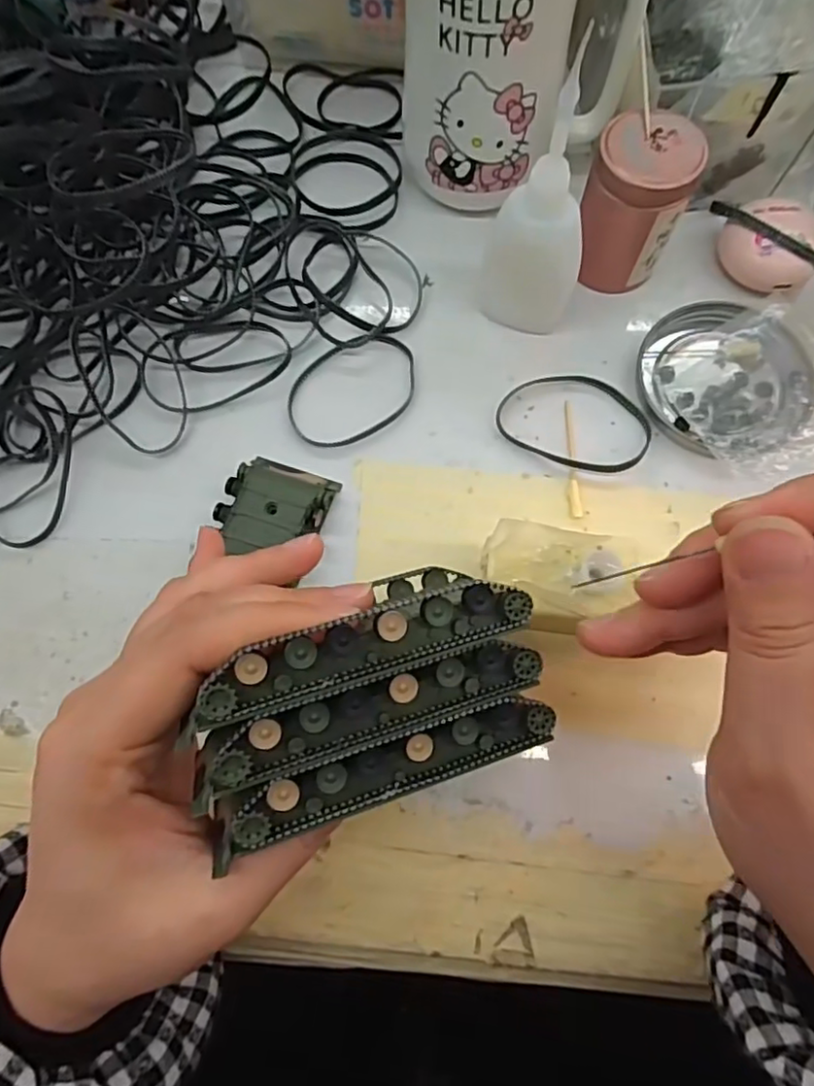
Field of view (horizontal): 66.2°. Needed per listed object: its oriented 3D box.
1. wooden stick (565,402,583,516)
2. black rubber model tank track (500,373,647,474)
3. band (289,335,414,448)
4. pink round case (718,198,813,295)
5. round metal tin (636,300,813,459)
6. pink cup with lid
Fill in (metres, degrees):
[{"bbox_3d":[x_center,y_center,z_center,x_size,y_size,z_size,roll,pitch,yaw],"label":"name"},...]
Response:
[{"bbox_3d":[0.075,-0.040,0.286,0.005,0.004,0.059,-1,73,1],"label":"wooden stick"},{"bbox_3d":[0.079,-0.059,0.292,0.069,0.004,0.048,25,75,8],"label":"black rubber model tank track"},{"bbox_3d":[-0.026,-0.074,0.299,0.066,0.004,0.049,-25,74,-6],"label":"band"},{"bbox_3d":[0.177,-0.145,0.303,0.042,0.019,0.045,0,73,1],"label":"pink round case"},{"bbox_3d":[0.149,-0.077,0.291,0.075,0.011,0.079,-5,73,0],"label":"round metal tin"},{"bbox_3d":[0.104,-0.155,0.289,0.044,0.061,0.042,0,73,1],"label":"pink cup with lid"}]

